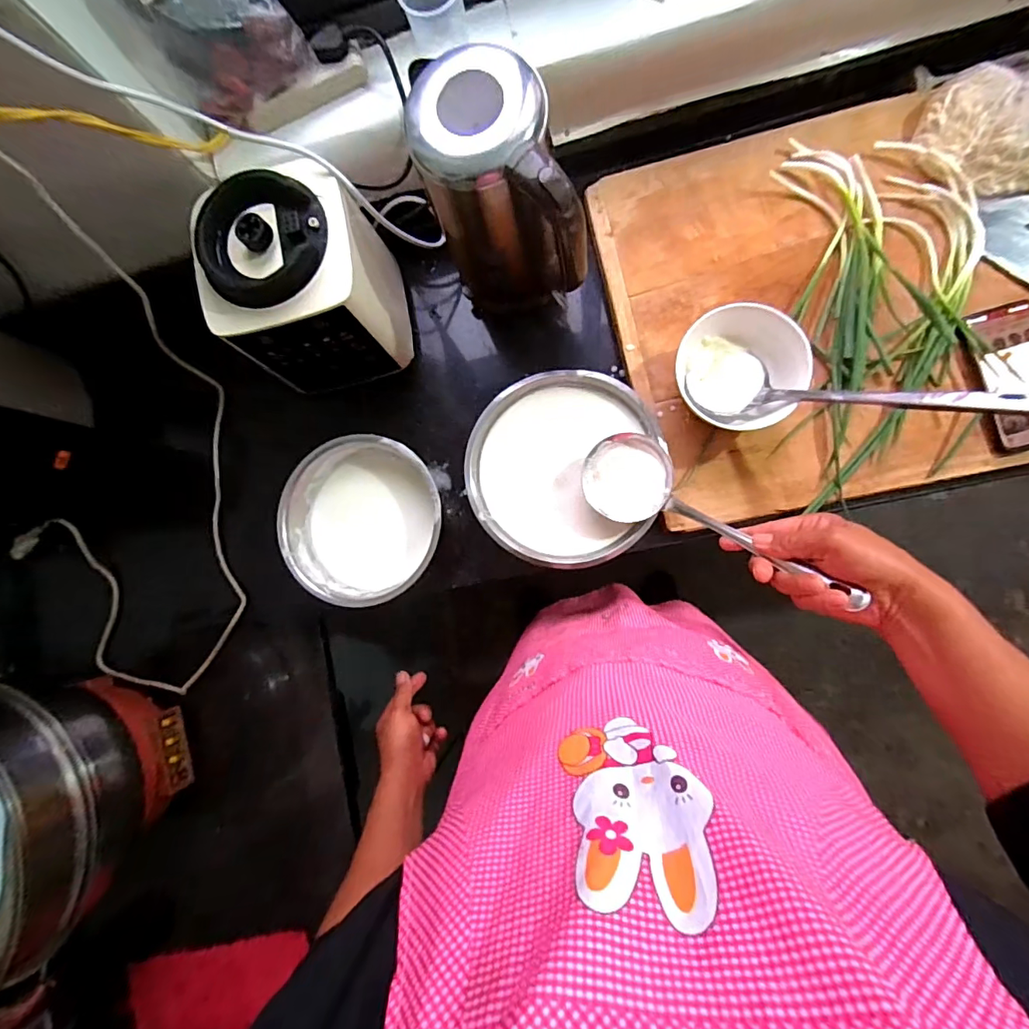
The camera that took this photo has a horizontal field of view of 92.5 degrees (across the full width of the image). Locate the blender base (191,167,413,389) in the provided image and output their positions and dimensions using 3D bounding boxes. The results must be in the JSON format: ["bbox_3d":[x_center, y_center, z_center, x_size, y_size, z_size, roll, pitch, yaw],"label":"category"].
[{"bbox_3d":[-0.252,-0.276,0.605,0.187,0.188,0.172,-13,85,6],"label":"blender base"}]

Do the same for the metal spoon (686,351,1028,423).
[{"bbox_3d":[0.322,-0.128,0.499,0.292,0.053,0.076,18,89,48],"label":"metal spoon"}]

